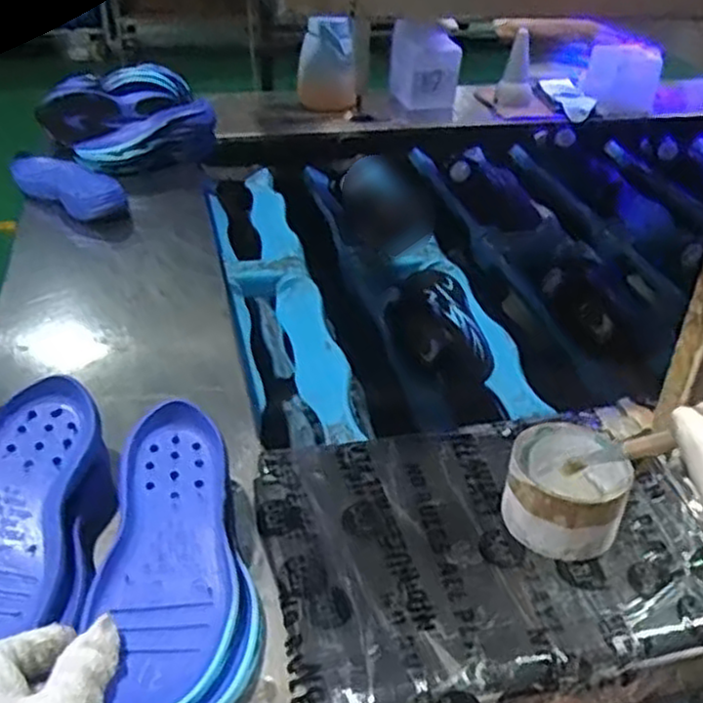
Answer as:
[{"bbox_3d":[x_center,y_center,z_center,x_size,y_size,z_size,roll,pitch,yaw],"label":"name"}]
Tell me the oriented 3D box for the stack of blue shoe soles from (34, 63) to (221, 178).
[{"bbox_3d":[-0.335,-0.342,1.128,0.231,0.101,0.240,-14,37,-21],"label":"stack of blue shoe soles"}]

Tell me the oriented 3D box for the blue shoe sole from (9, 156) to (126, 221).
[{"bbox_3d":[-0.375,-0.216,0.990,0.203,0.045,0.074,25,40,30],"label":"blue shoe sole"}]

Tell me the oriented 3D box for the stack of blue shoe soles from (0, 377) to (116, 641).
[{"bbox_3d":[-0.212,0.114,0.491,0.088,0.063,0.198,3,43,2],"label":"stack of blue shoe soles"}]

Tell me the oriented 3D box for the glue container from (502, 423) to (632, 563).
[{"bbox_3d":[0.154,0.101,0.537,0.080,0.056,0.084,13,36,17],"label":"glue container"}]

